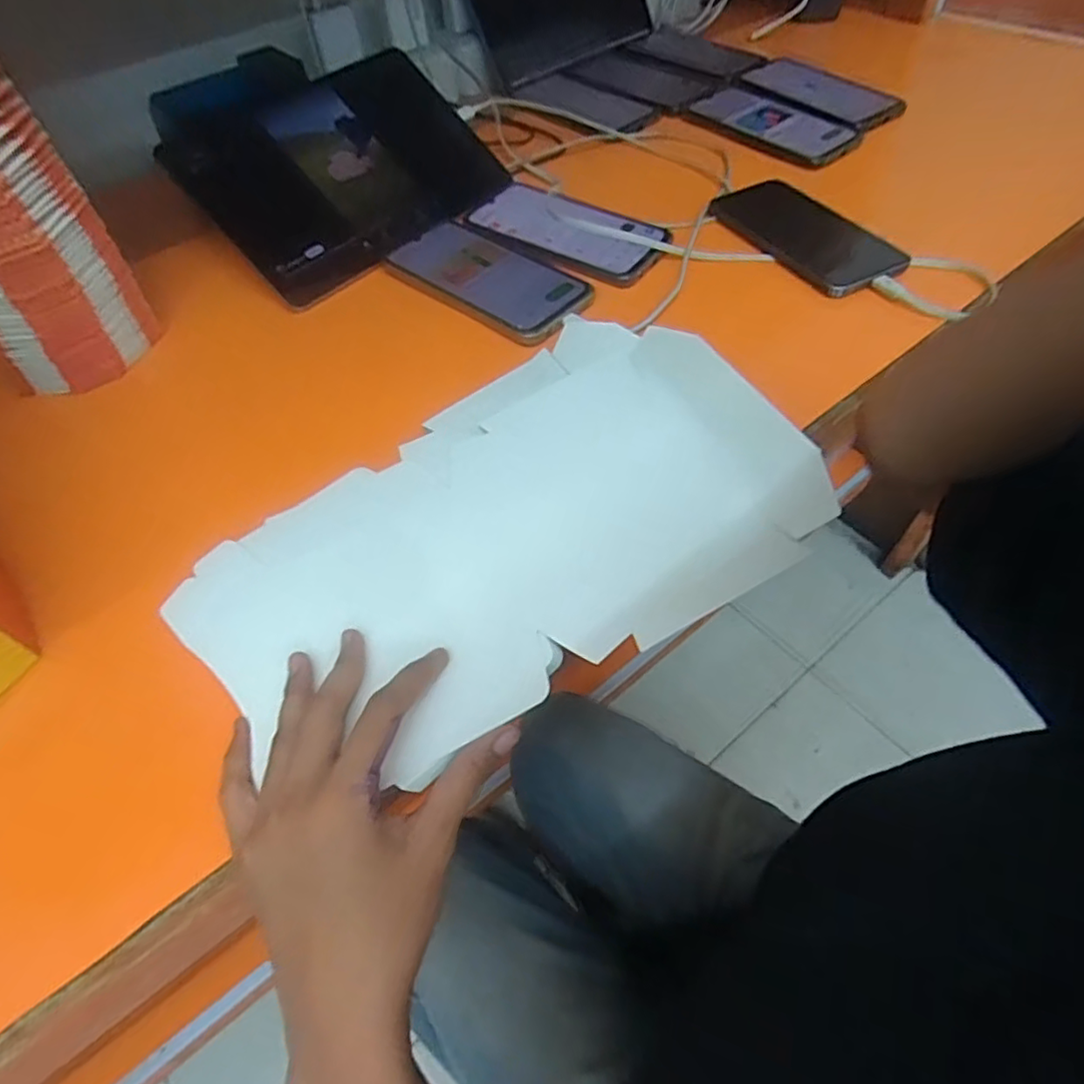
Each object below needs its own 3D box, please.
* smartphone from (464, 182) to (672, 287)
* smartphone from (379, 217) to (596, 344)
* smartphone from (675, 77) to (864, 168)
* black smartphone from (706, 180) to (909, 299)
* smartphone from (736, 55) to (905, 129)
[{"bbox_3d":[0.021,-0.266,0.521,0.162,0.013,0.079,31,63,20],"label":"smartphone"},{"bbox_3d":[-0.044,-0.211,0.499,0.165,0.008,0.086,34,64,22],"label":"smartphone"},{"bbox_3d":[0.229,-0.425,0.630,0.094,0.010,0.174,-36,59,-21],"label":"smartphone"},{"bbox_3d":[0.214,-0.256,0.512,0.081,0.011,0.167,-26,60,-14],"label":"black smartphone"},{"bbox_3d":[0.292,-0.479,0.659,0.084,0.013,0.171,-33,58,-19],"label":"smartphone"}]

